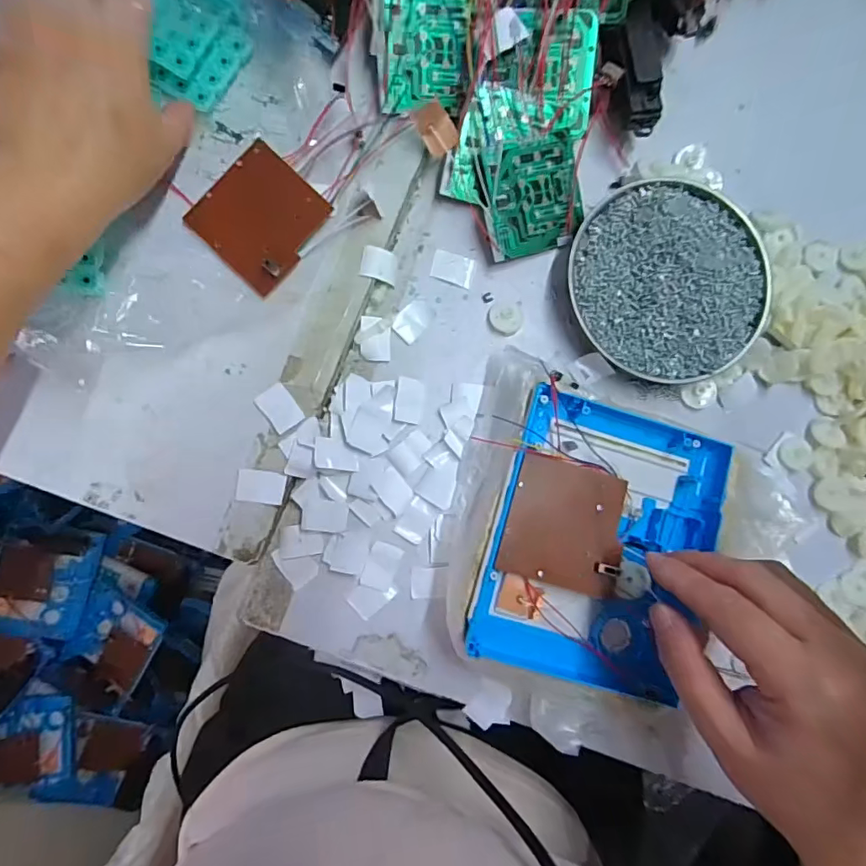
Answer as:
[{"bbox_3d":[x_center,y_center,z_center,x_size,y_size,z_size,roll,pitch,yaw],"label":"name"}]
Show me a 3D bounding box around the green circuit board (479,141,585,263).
[{"bbox_3d":[0.068,-0.156,0.343,0.070,0.005,0.067,-16,104,-15],"label":"green circuit board"}]

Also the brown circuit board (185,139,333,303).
[{"bbox_3d":[-0.110,-0.138,0.327,0.071,0.011,0.072,44,85,-1],"label":"brown circuit board"}]

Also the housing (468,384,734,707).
[{"bbox_3d":[0.104,0.066,0.310,0.129,0.020,0.163,16,85,-5],"label":"housing"}]

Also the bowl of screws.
[{"bbox_3d":[0.158,-0.103,0.347,0.129,0.030,0.131,0,87,-4],"label":"bowl of screws"}]

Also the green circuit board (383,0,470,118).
[{"bbox_3d":[-0.003,-0.252,0.330,0.056,0.004,0.080,-4,110,-15],"label":"green circuit board"}]

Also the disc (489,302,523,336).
[{"bbox_3d":[0.051,-0.079,0.348,0.023,0.008,0.023,0,87,-4],"label":"disc"}]

